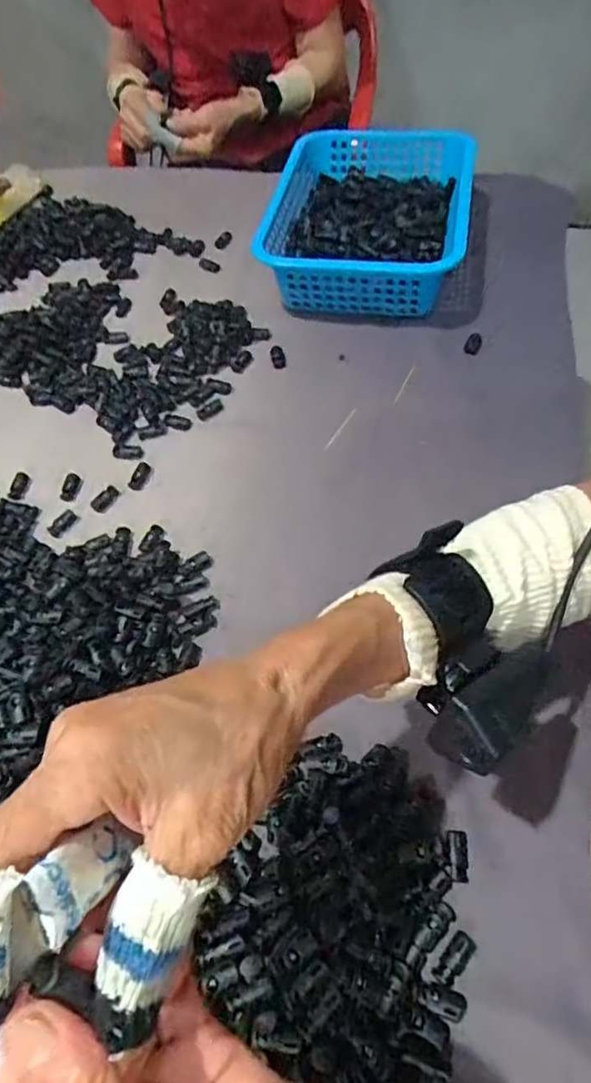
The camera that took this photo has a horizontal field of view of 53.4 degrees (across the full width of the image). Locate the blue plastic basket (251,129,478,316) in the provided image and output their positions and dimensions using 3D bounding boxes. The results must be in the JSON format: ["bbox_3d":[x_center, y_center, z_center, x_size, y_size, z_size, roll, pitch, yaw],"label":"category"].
[{"bbox_3d":[0.085,-0.373,0.686,0.208,0.086,0.270,8,58,11],"label":"blue plastic basket"}]

